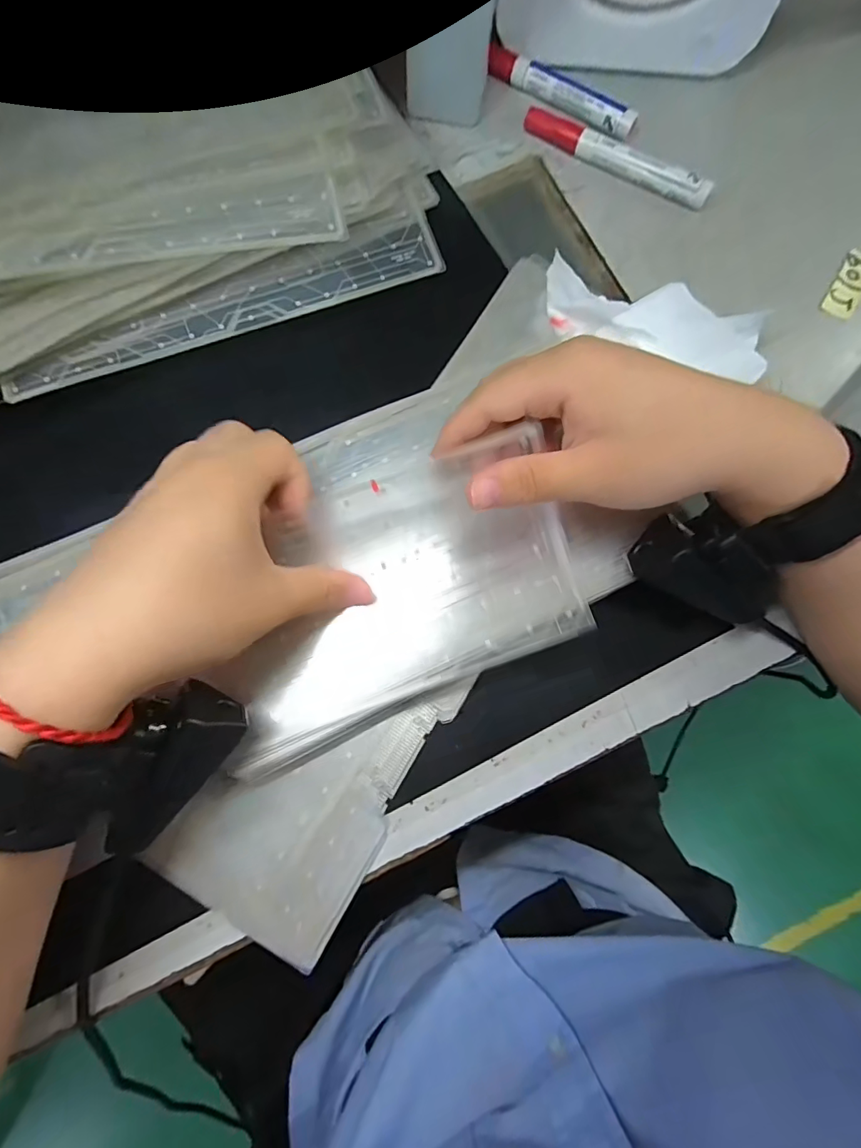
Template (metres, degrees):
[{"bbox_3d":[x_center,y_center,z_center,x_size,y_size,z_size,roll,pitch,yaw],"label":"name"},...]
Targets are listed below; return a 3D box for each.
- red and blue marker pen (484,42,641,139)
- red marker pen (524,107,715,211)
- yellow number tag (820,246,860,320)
[{"bbox_3d":[0.094,-0.347,0.347,0.116,0.015,0.015,33,79,6],"label":"red and blue marker pen"},{"bbox_3d":[0.129,-0.289,0.336,0.137,0.018,0.012,30,79,5],"label":"red marker pen"},{"bbox_3d":[0.285,-0.198,0.326,0.019,0.004,0.054,29,88,24],"label":"yellow number tag"}]

